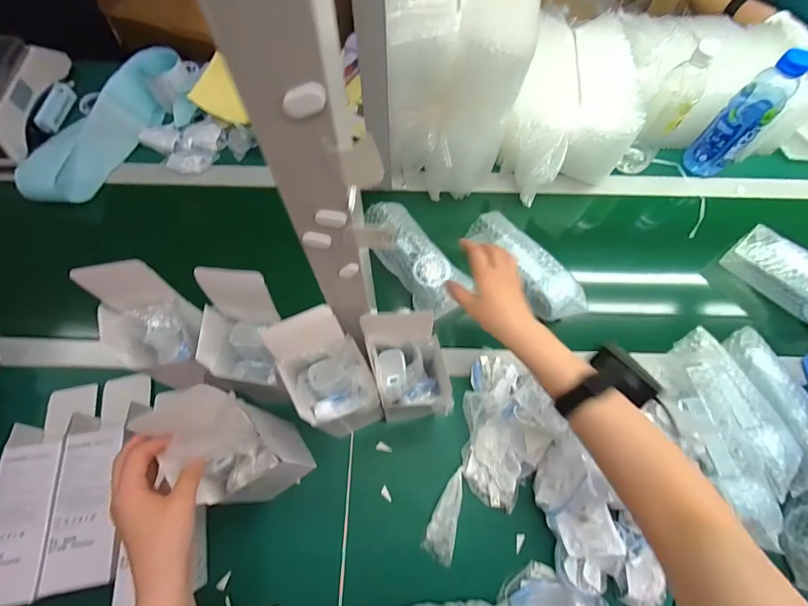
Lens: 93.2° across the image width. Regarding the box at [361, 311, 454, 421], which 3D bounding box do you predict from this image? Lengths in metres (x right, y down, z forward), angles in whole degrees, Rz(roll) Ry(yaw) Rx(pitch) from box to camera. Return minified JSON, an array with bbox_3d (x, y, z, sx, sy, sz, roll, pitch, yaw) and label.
[{"bbox_3d":[0.004,0.070,0.412,0.082,0.087,0.106,-7,67,-4],"label":"box"}]

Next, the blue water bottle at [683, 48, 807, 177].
[{"bbox_3d":[0.572,-0.311,0.643,0.059,0.214,0.071,-40,73,-16],"label":"blue water bottle"}]

